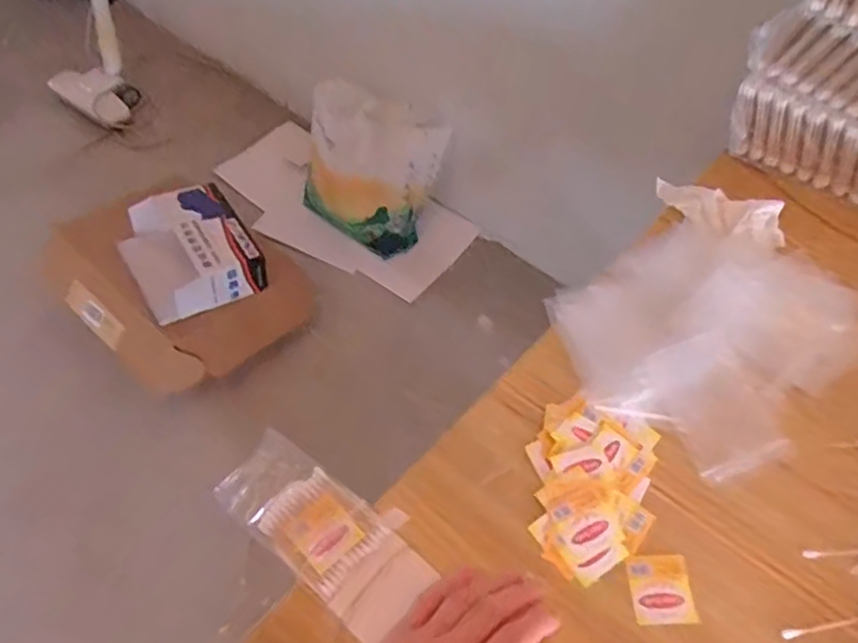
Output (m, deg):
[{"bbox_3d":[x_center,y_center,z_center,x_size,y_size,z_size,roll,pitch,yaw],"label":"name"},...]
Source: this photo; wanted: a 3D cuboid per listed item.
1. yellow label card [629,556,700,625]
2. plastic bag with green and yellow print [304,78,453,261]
[{"bbox_3d":[0.161,0.184,0.462,0.041,0.004,0.045,0,54,0],"label":"yellow label card"},{"bbox_3d":[-0.160,-0.373,1.622,0.368,0.350,0.222,26,58,18],"label":"plastic bag with green and yellow print"}]

